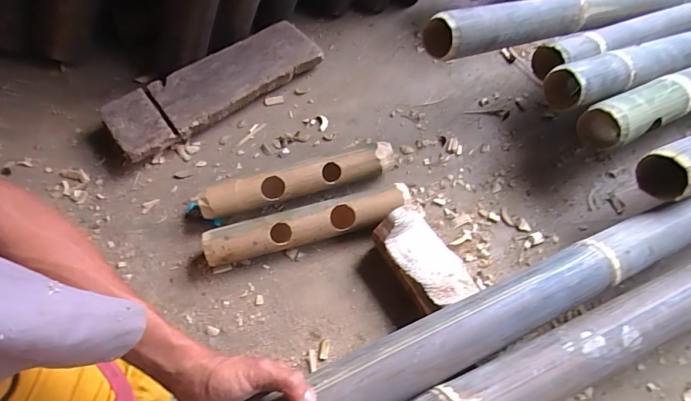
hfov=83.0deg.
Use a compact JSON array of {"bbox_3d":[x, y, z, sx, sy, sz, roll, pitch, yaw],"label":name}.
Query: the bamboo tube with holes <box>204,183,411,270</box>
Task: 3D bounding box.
[{"bbox_3d":[-0.046,0.034,0.530,0.276,0.049,0.050,-13,64,-8],"label":"bamboo tube with holes"}]

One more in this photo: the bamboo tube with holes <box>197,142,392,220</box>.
[{"bbox_3d":[-0.064,-0.027,0.545,0.271,0.051,0.044,-16,64,-9],"label":"bamboo tube with holes"}]

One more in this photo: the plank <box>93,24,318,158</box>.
[{"bbox_3d":[-0.209,-0.186,0.641,0.340,0.050,0.109,-37,69,-18],"label":"plank"}]

